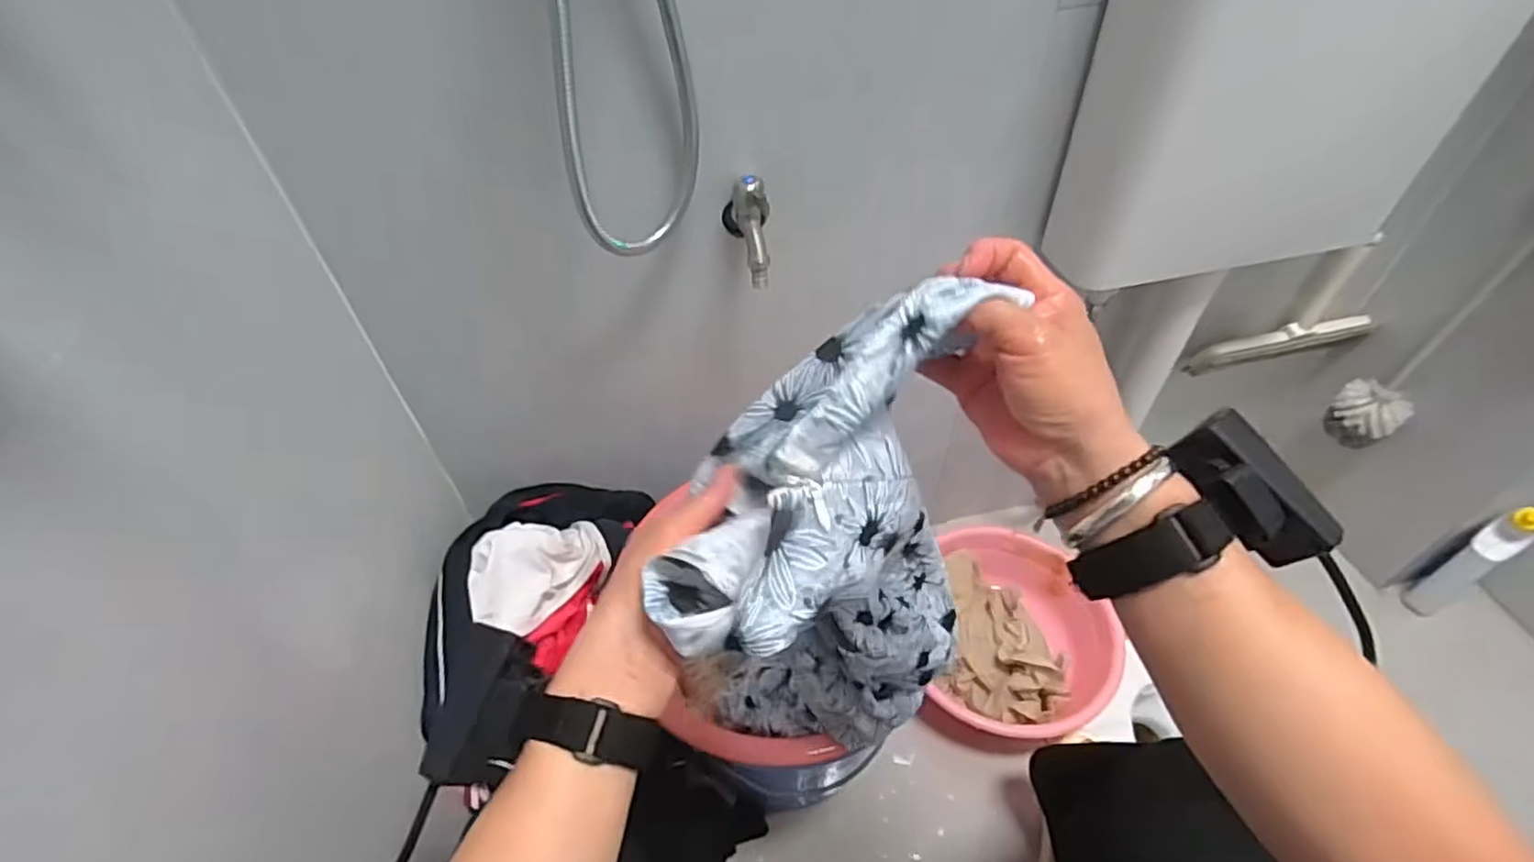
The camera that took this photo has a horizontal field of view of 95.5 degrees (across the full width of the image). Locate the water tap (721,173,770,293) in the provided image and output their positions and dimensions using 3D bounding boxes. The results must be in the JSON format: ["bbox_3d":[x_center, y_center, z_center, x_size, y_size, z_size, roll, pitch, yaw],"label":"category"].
[{"bbox_3d":[-0.020,-0.189,0.652,0.044,0.082,0.068,-3,48,-1],"label":"water tap"}]

